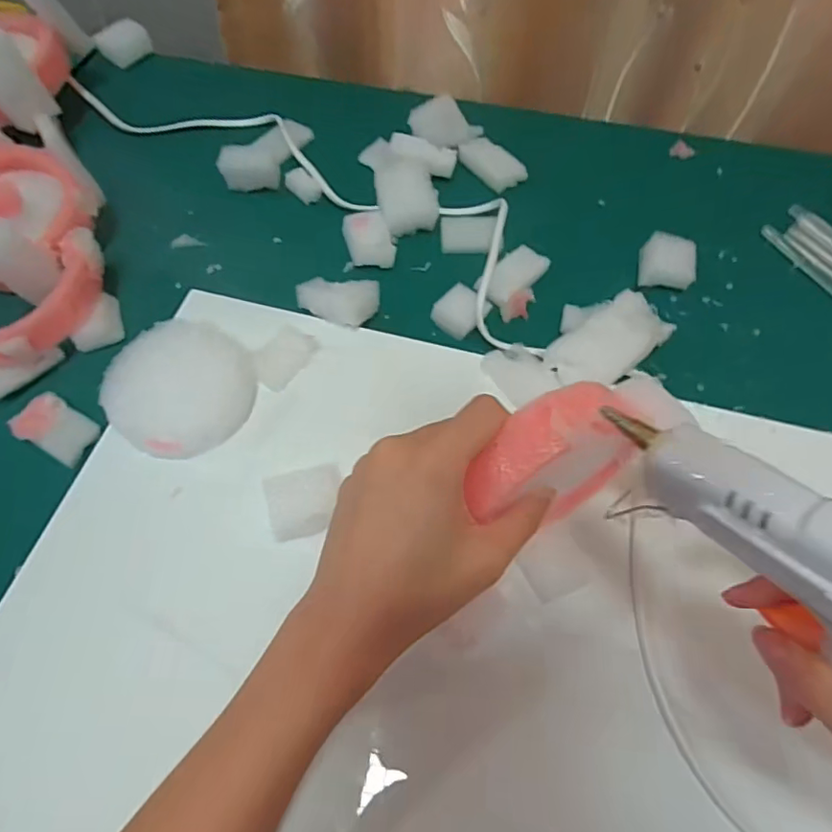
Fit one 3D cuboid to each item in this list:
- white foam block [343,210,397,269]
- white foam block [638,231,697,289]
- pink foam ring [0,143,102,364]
[{"bbox_3d":[-0.034,-0.129,0.412,0.032,0.016,0.047,-14,63,-8],"label":"white foam block"},{"bbox_3d":[0.177,-0.108,0.400,0.034,0.024,0.036,7,62,3],"label":"white foam block"},{"bbox_3d":[-0.270,-0.102,0.371,0.113,0.052,0.170,-18,63,-10],"label":"pink foam ring"}]

